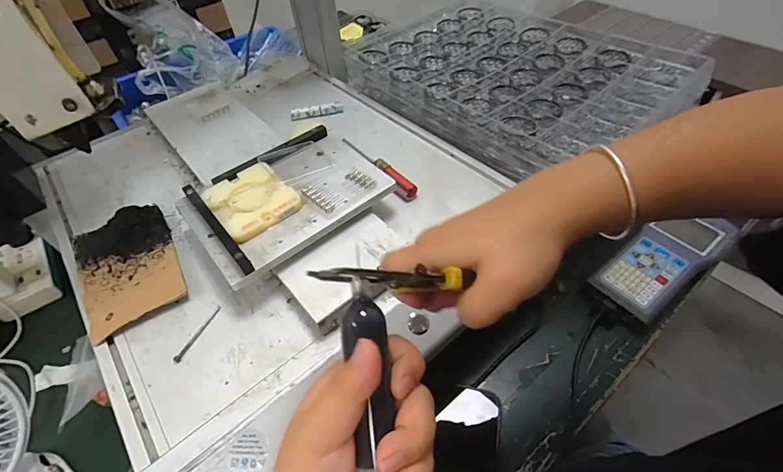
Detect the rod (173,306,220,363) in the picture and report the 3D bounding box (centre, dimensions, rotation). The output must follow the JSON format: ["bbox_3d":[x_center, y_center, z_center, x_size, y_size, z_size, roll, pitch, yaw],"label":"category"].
[{"bbox_3d":[-0.179,0.089,0.354,0.007,0.004,0.059,16,53,17],"label":"rod"}]

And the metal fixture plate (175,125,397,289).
[{"bbox_3d":[-0.113,-0.046,0.414,0.196,0.020,0.140,-35,55,-23],"label":"metal fixture plate"}]

